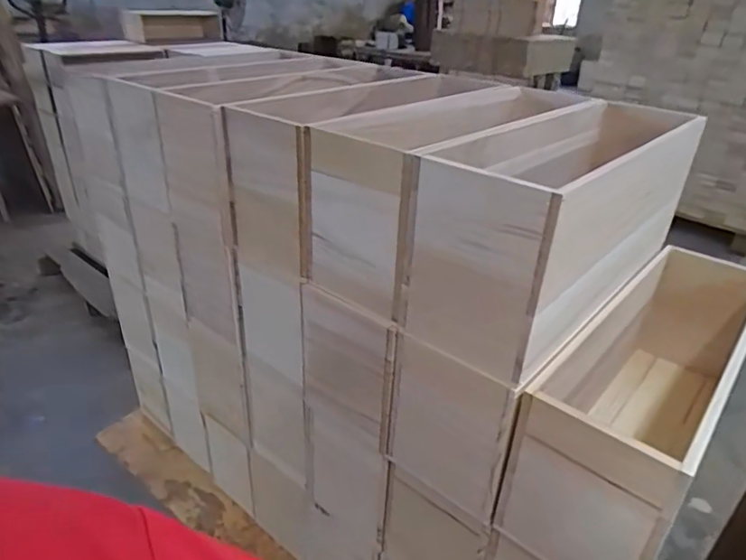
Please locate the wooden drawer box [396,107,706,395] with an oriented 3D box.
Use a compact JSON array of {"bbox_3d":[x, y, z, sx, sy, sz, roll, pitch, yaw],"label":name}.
[{"bbox_3d":[0.206,-0.073,0.538,0.120,0.152,0.399,24,35,34],"label":"wooden drawer box"}]

